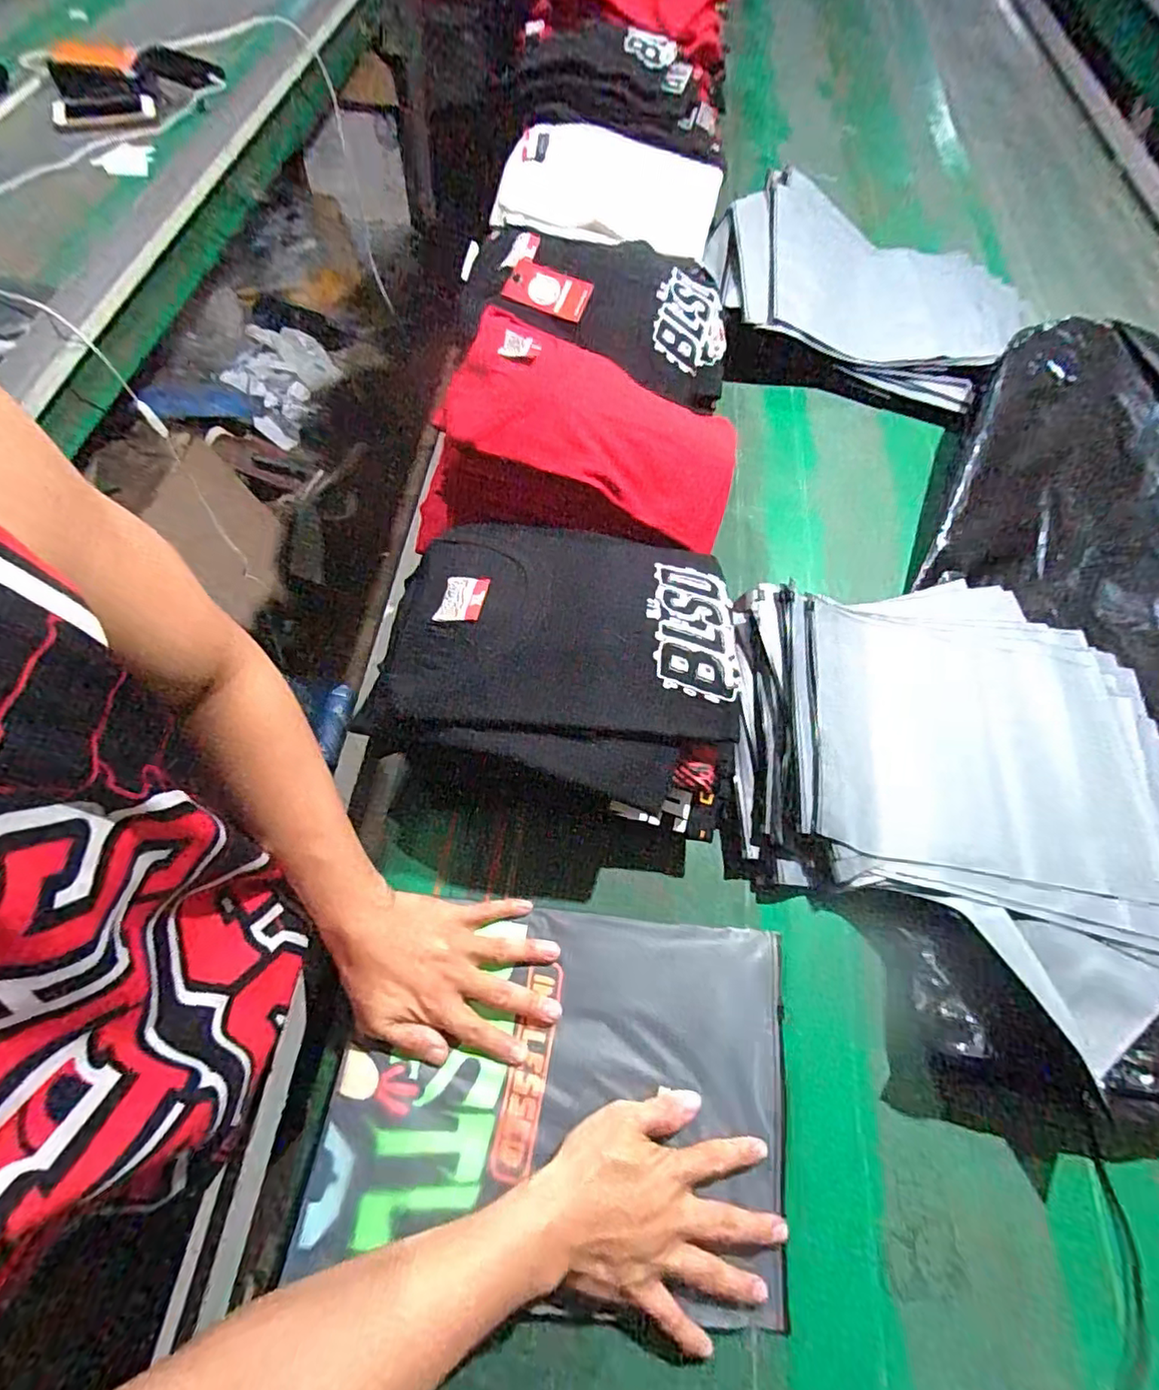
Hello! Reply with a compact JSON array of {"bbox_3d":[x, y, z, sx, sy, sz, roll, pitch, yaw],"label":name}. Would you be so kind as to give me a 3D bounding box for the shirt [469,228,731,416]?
[{"bbox_3d":[0.043,-0.475,0.723,0.284,0.099,0.226,9,63,0],"label":"shirt"}]

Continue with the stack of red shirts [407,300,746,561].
[{"bbox_3d":[0.008,-0.266,0.597,0.306,0.103,0.210,6,63,-1],"label":"stack of red shirts"}]

